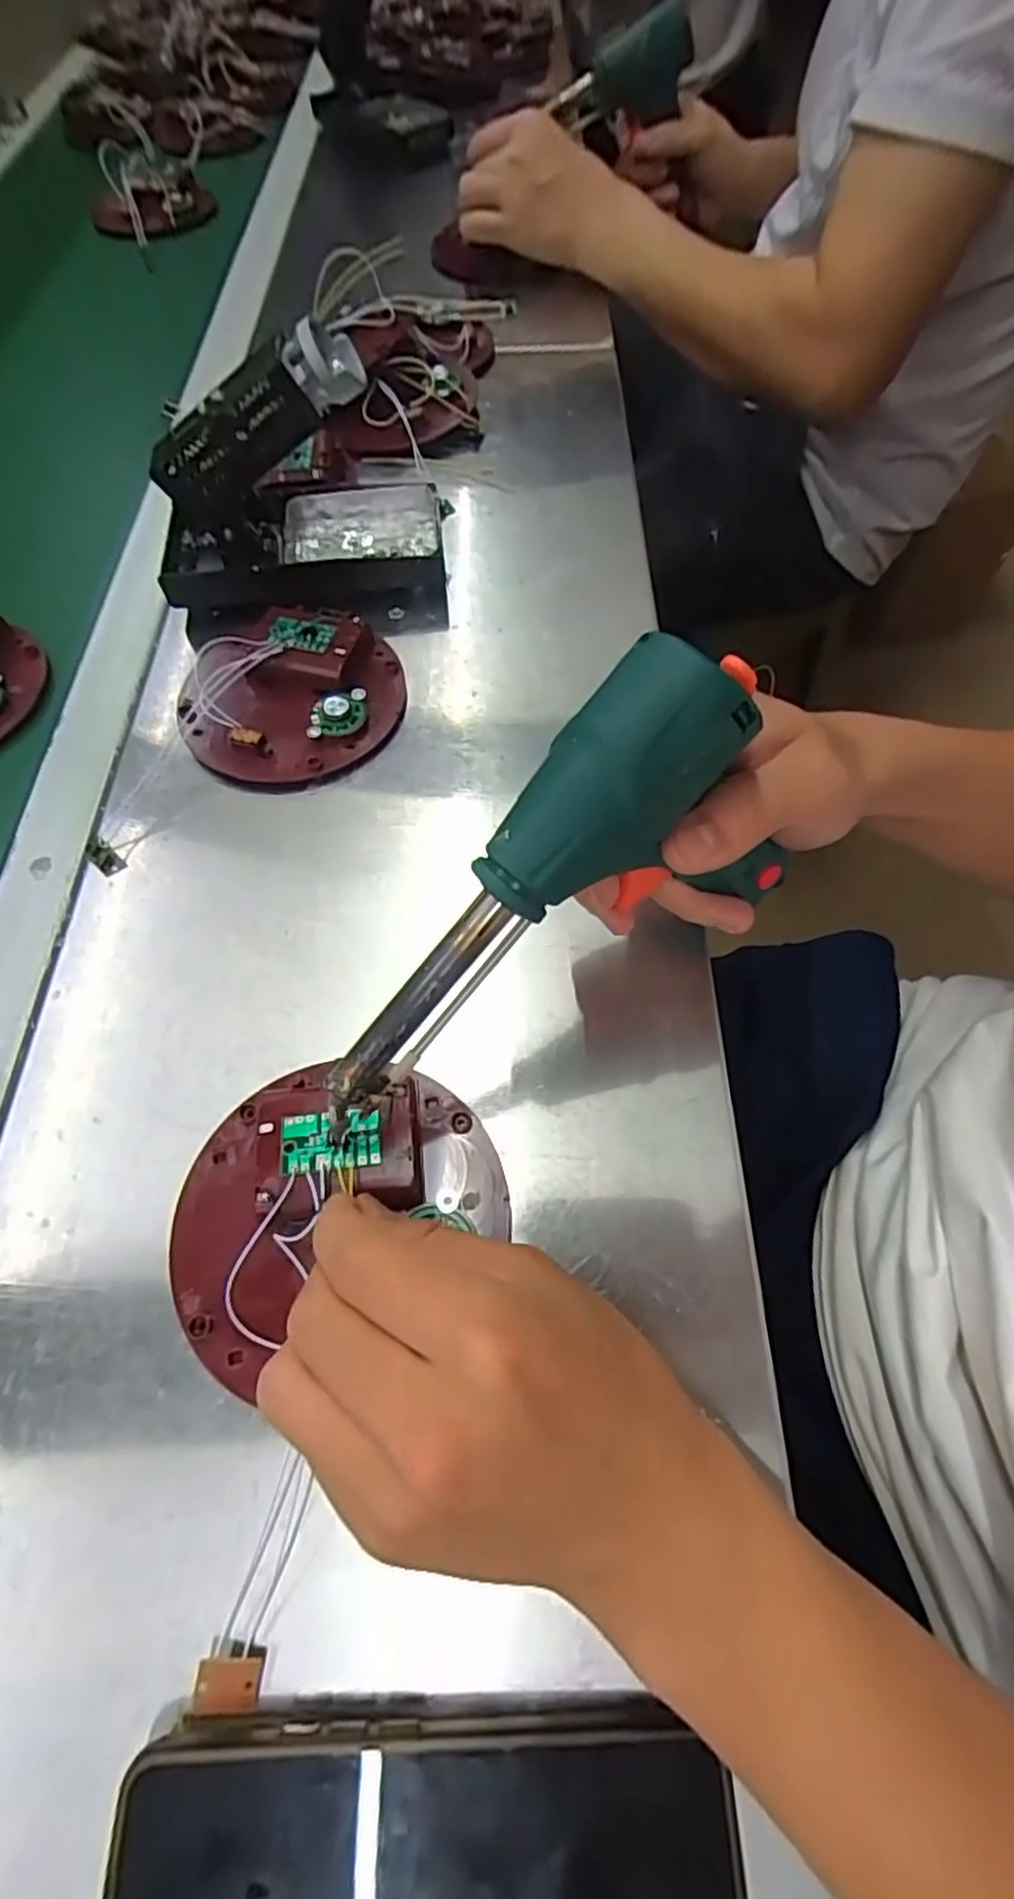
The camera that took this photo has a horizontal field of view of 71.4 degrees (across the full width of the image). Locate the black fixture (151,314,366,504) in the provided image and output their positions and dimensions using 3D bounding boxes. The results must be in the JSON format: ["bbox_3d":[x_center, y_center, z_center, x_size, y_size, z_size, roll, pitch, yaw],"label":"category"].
[{"bbox_3d":[-0.134,-0.282,0.374,0.122,0.040,0.032,-20,61,20],"label":"black fixture"}]

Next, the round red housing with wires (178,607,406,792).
[{"bbox_3d":[-0.119,-0.136,0.380,0.117,0.026,0.107,0,63,1],"label":"round red housing with wires"}]

